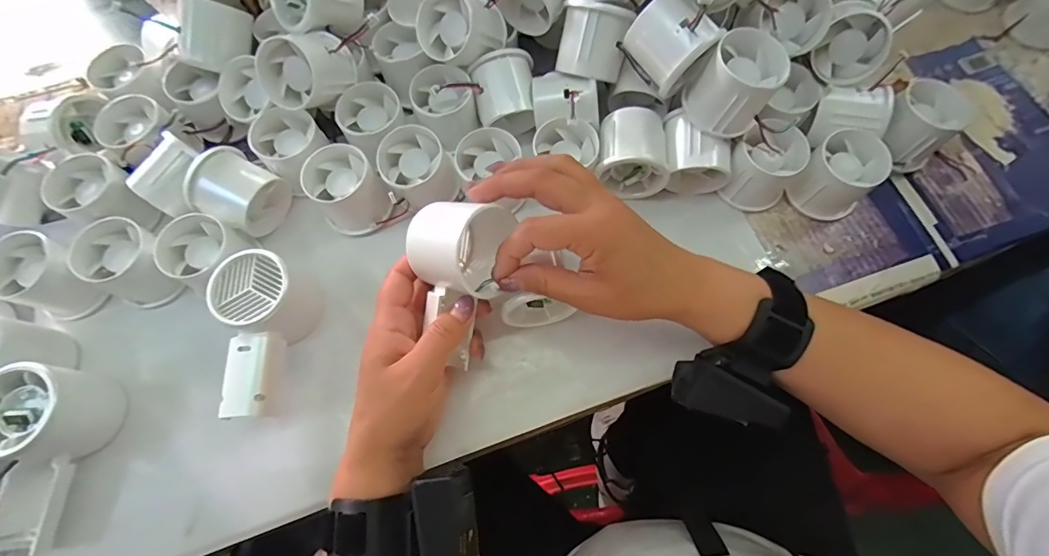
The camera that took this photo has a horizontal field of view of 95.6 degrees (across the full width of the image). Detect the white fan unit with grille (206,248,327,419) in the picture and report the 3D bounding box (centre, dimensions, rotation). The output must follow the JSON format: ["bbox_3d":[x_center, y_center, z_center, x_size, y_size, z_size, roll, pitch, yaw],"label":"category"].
[{"bbox_3d":[-0.181,0.040,0.338,0.058,0.048,0.112,-14,71,-4],"label":"white fan unit with grille"}]

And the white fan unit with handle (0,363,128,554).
[{"bbox_3d":[-0.320,0.117,0.313,0.054,0.055,0.113,-3,71,-1],"label":"white fan unit with handle"}]

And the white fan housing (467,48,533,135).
[{"bbox_3d":[-0.015,-0.151,0.395,0.051,0.045,0.054,-11,71,-3],"label":"white fan housing"}]

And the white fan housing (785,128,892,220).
[{"bbox_3d":[0.248,-0.079,0.376,0.054,0.048,0.053,0,70,0],"label":"white fan housing"}]

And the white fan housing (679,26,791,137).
[{"bbox_3d":[0.149,-0.138,0.342,0.055,0.056,0.056,0,70,0],"label":"white fan housing"}]

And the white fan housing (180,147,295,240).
[{"bbox_3d":[-0.228,-0.067,0.381,0.054,0.049,0.057,25,73,9],"label":"white fan housing"}]

